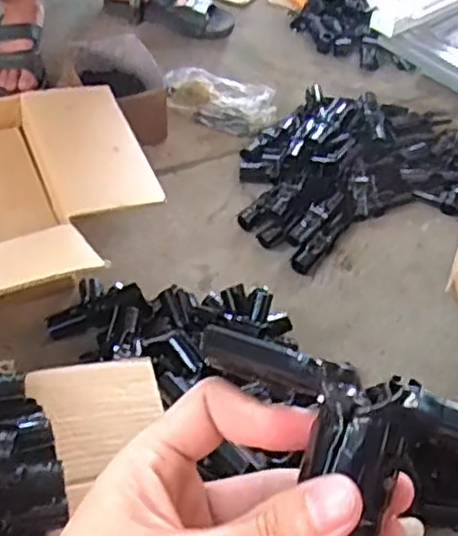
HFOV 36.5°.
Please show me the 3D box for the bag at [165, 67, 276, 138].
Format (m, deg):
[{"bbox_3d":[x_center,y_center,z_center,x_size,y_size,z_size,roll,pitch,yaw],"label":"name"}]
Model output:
[{"bbox_3d":[-0.018,-0.308,1.281,0.207,0.038,0.130,20,49,12],"label":"bag"}]

